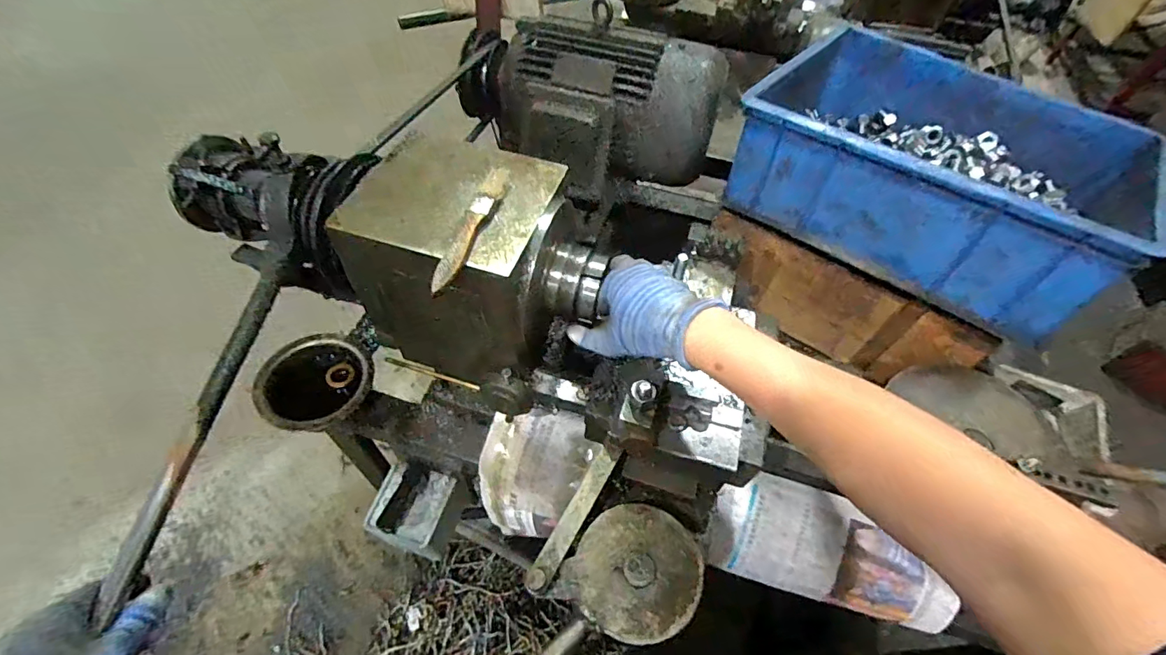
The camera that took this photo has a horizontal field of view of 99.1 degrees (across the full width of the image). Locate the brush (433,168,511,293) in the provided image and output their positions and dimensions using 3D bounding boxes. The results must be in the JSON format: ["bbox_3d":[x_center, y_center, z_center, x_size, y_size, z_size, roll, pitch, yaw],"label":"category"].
[{"bbox_3d":[-0.096,-0.087,0.424,0.019,0.013,0.143,15,54,8],"label":"brush"}]

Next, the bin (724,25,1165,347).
[{"bbox_3d":[0.424,-0.204,0.609,0.406,0.136,0.308,33,59,20],"label":"bin"}]

